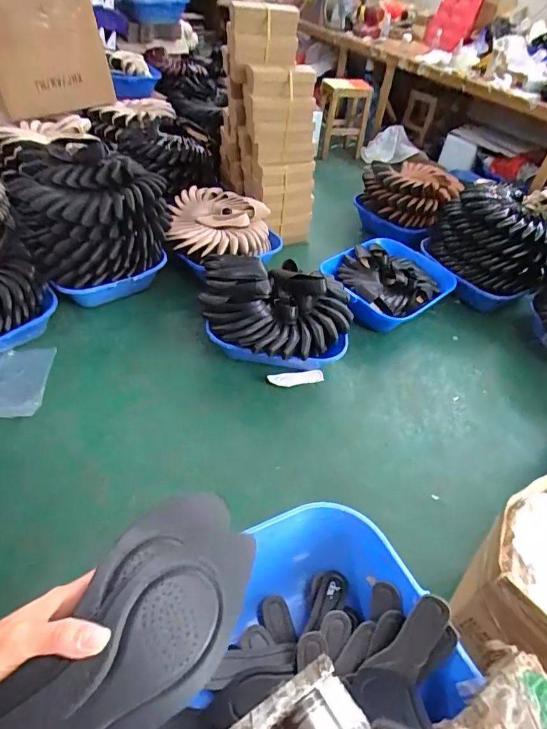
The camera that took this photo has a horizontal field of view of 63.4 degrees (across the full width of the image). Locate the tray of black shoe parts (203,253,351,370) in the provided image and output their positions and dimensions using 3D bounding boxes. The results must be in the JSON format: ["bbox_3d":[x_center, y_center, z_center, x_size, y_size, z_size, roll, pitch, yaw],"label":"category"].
[{"bbox_3d":[0.009,-0.208,1.825,0.607,0.295,0.462,4,46,-4],"label":"tray of black shoe parts"}]

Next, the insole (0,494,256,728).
[{"bbox_3d":[-0.104,0.188,0.282,0.100,0.030,0.237,33,53,23],"label":"insole"}]

